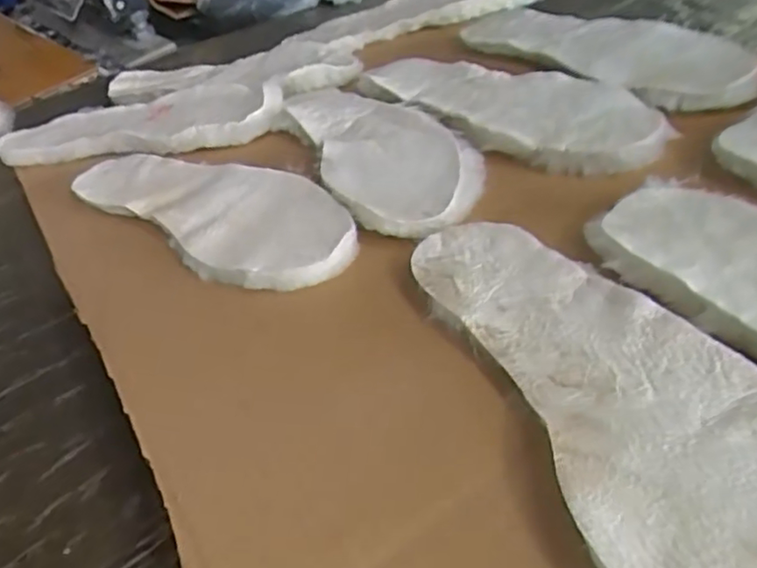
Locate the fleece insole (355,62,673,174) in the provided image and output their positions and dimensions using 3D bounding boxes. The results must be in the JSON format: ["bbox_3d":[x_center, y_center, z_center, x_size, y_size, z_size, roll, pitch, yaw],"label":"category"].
[{"bbox_3d":[0.087,-0.136,0.494,0.275,0.015,0.099,23,55,40],"label":"fleece insole"}]

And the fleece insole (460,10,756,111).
[{"bbox_3d":[0.173,-0.196,0.535,0.083,0.016,0.303,-34,39,-12],"label":"fleece insole"}]

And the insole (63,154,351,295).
[{"bbox_3d":[-0.122,-0.059,0.472,0.270,0.015,0.098,25,55,38],"label":"insole"}]

